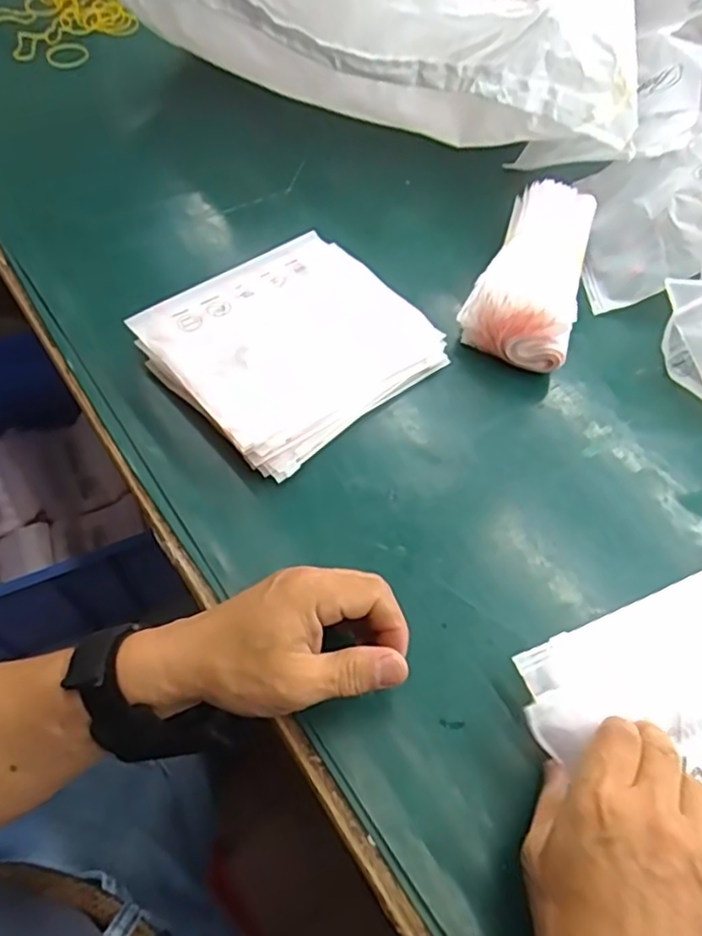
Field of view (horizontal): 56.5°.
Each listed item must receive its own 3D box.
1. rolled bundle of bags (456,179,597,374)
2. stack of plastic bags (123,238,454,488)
[{"bbox_3d":[0.166,-0.174,0.575,0.085,0.066,0.195,22,58,11],"label":"rolled bundle of bags"},{"bbox_3d":[-0.042,-0.103,0.526,0.204,0.039,0.169,-37,66,-24],"label":"stack of plastic bags"}]

